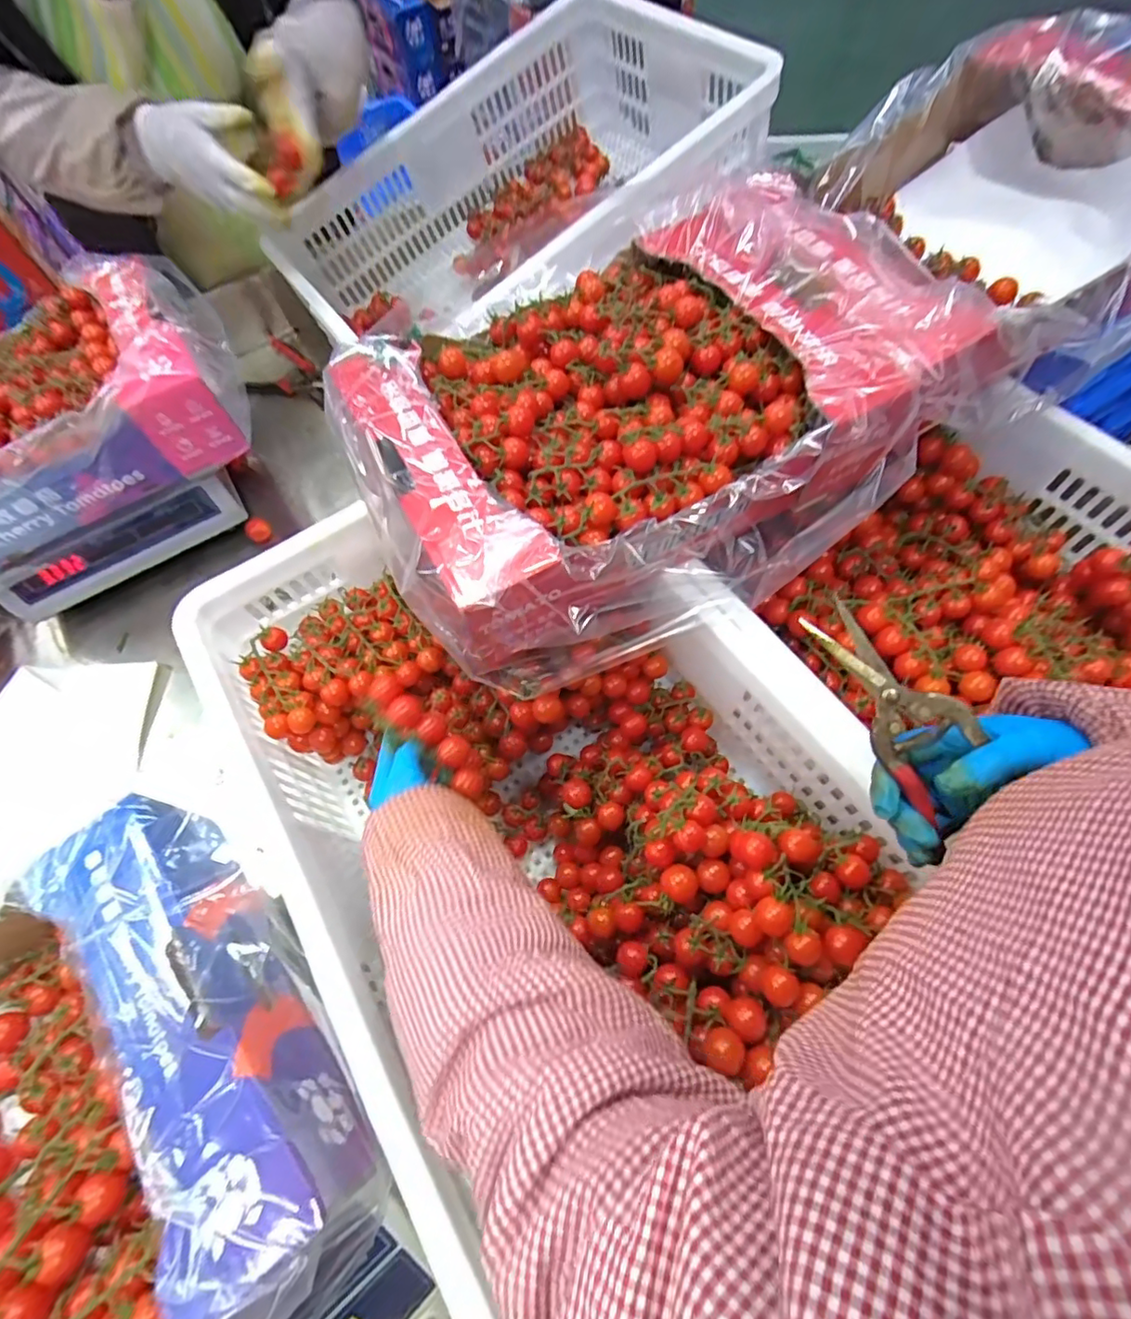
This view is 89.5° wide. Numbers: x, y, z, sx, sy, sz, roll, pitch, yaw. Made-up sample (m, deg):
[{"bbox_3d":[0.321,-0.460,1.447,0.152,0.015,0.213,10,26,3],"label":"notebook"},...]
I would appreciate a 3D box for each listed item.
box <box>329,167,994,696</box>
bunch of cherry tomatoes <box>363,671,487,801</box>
[{"bbox_3d":[0.055,-0.211,0.511,0.478,0.133,0.368,-34,67,-12],"label":"box"},{"bbox_3d":[-0.115,0.064,0.480,0.126,0.027,0.035,42,73,-1],"label":"bunch of cherry tomatoes"}]

